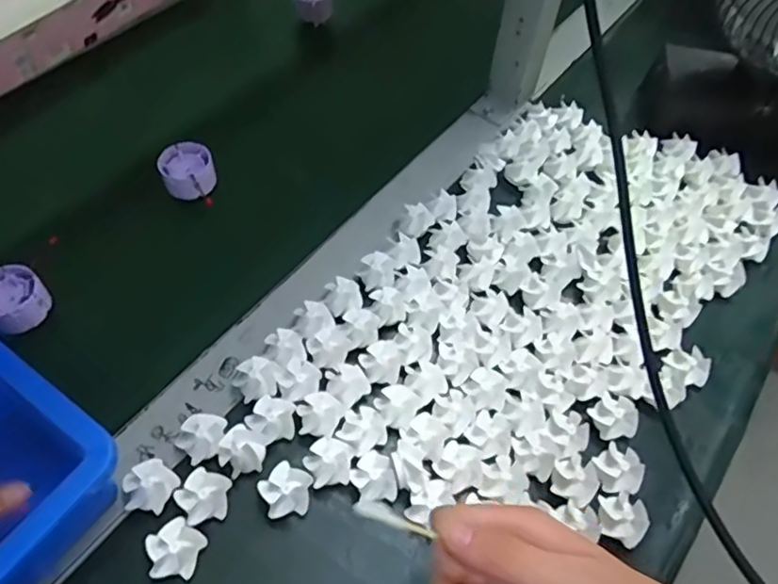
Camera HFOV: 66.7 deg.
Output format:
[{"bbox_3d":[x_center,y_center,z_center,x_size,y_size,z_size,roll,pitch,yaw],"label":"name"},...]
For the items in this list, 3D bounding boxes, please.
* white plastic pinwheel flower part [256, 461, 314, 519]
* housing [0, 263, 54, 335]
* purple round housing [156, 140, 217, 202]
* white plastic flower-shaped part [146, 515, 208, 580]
[{"bbox_3d":[-0.069,0.130,0.393,0.034,0.016,0.034,2,55,-3],"label":"white plastic pinwheel flower part"},{"bbox_3d":[-0.290,0.005,0.454,0.049,0.021,0.045,2,55,-3],"label":"housing"},{"bbox_3d":[-0.182,-0.108,0.536,0.046,0.023,0.057,-18,59,-16],"label":"purple round housing"},{"bbox_3d":[-0.134,0.160,0.367,0.032,0.014,0.033,2,55,-3],"label":"white plastic flower-shaped part"}]

